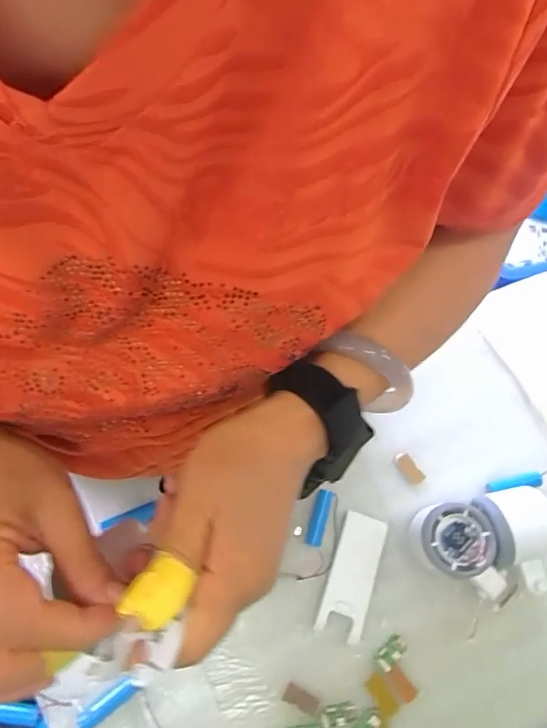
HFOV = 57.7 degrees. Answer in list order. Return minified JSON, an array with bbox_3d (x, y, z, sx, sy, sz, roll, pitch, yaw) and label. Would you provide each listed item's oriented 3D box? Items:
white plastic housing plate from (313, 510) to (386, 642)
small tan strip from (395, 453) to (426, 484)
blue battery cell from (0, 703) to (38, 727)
[{"bbox_3d":[0.068,0.182,0.430,0.039,0.013,0.100,20,73,4],"label":"white plastic housing plate"},{"bbox_3d":[0.128,0.099,0.469,0.017,0.004,0.031,-34,77,-12],"label":"small tan strip"},{"bbox_3d":[-0.211,0.277,0.392,0.050,0.014,0.014,6,72,0],"label":"blue battery cell"}]

